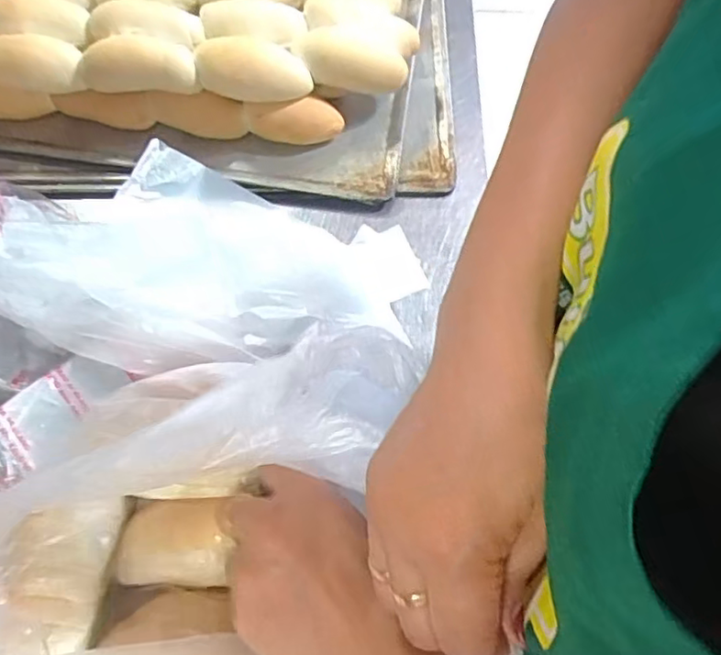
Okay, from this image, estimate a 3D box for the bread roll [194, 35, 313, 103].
[{"bbox_3d":[-0.083,-0.201,0.483,0.084,0.033,0.038,-6,67,-3],"label":"bread roll"}]

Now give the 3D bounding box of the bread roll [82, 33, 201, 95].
[{"bbox_3d":[-0.170,-0.205,0.482,0.087,0.033,0.030,2,67,0],"label":"bread roll"}]

